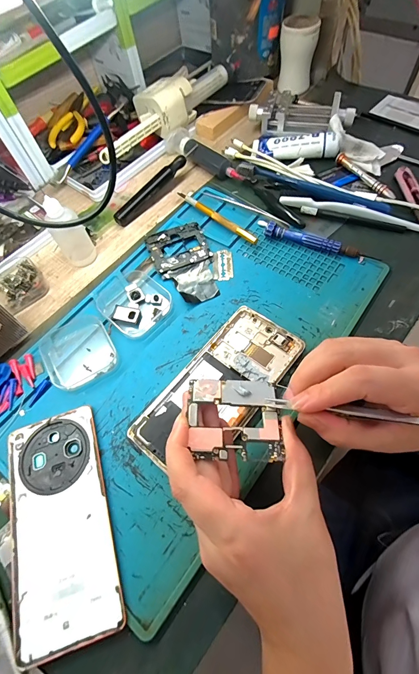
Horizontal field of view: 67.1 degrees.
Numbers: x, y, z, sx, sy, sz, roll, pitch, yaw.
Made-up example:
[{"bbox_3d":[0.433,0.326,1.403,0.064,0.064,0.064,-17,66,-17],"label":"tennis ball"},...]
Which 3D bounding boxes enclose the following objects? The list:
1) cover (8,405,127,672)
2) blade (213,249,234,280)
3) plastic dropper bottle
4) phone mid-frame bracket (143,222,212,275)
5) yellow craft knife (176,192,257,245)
[{"bbox_3d":[-0.114,0.138,0.242,0.072,0.005,0.159,-19,64,-6],"label":"cover"},{"bbox_3d":[0.016,-0.081,0.348,0.020,0.004,0.041,3,64,5],"label":"blade"},{"bbox_3d":[-0.155,-0.114,0.349,0.032,0.075,0.029,-18,64,-5],"label":"plastic dropper bottle"},{"bbox_3d":[-0.036,-0.103,0.363,0.065,0.006,0.058,-21,64,-7],"label":"phone mid-frame bracket"},{"bbox_3d":[0.007,-0.146,0.382,0.008,0.012,0.127,-43,69,-16],"label":"yellow craft knife"}]

